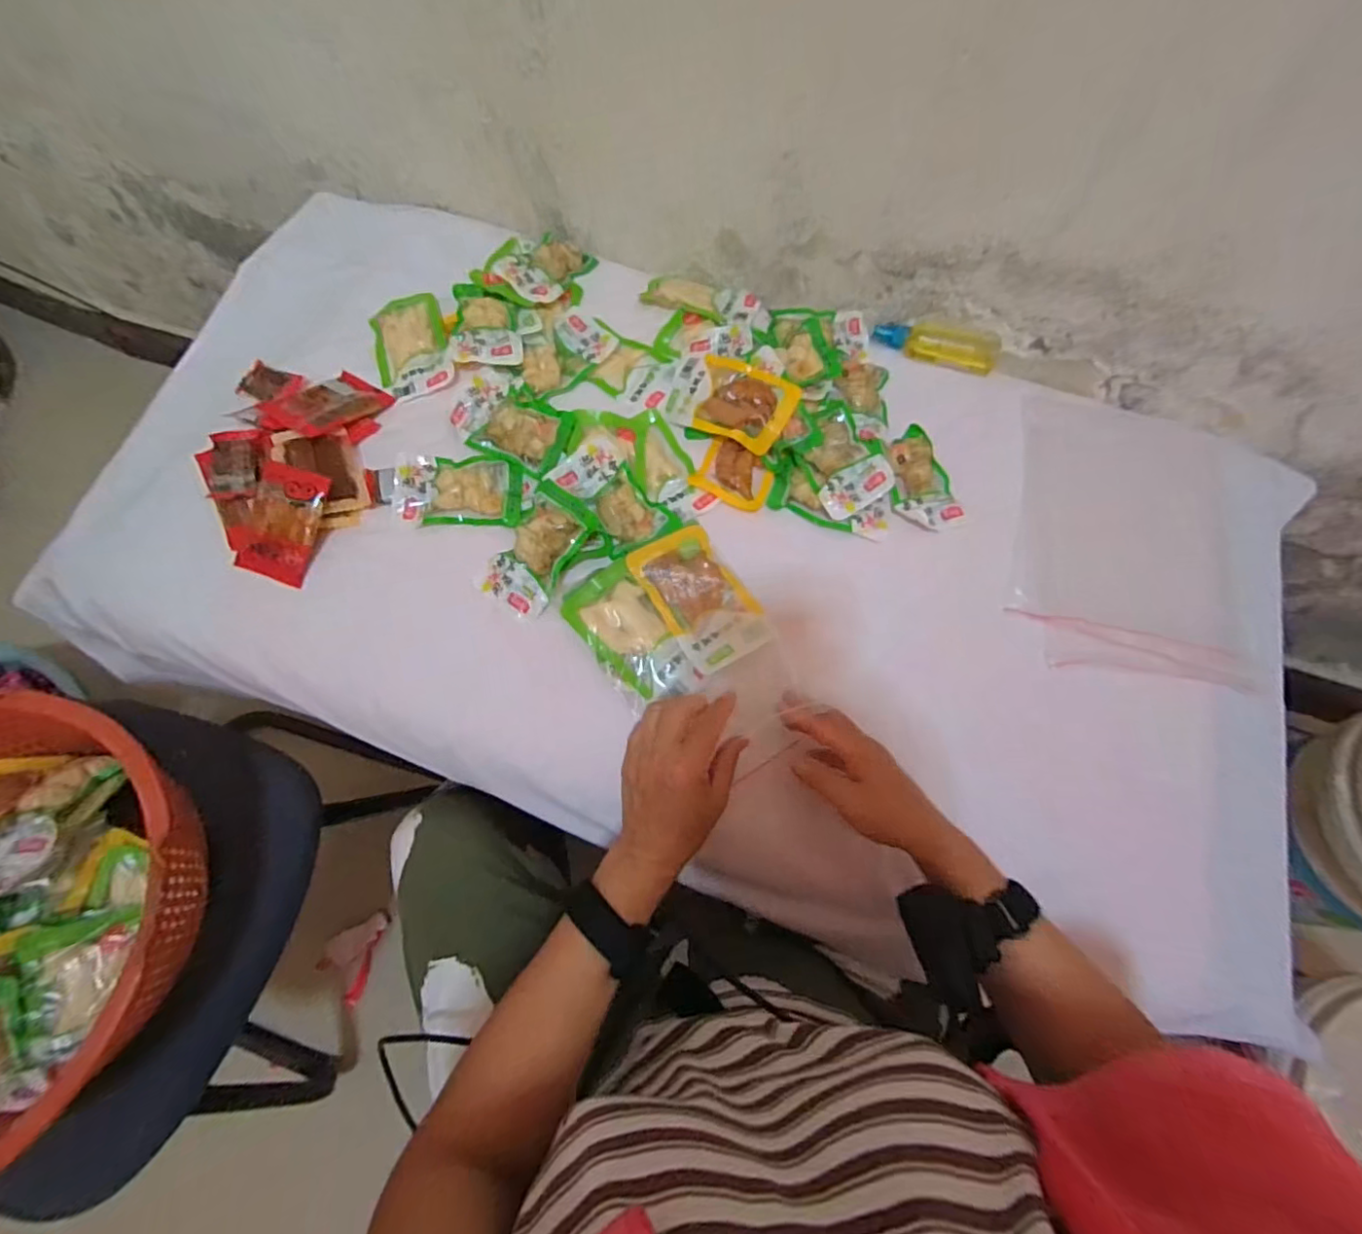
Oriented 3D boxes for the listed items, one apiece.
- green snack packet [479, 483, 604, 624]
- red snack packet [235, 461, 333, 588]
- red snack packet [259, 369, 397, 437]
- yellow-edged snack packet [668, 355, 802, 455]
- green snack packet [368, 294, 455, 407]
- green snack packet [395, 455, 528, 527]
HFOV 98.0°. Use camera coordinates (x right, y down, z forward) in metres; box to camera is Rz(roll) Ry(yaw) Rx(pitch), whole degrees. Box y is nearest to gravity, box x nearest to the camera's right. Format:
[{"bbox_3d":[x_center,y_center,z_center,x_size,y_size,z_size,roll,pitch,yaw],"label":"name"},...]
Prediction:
[{"bbox_3d":[-0.134,-0.063,0.560,0.072,0.028,0.121,33,92,14],"label":"green snack packet"},{"bbox_3d":[-0.377,-0.089,0.564,0.065,0.014,0.107,14,87,3],"label":"red snack packet"},{"bbox_3d":[-0.368,-0.224,0.619,0.072,0.015,0.105,32,51,4],"label":"red snack packet"},{"bbox_3d":[0.050,-0.229,0.625,0.139,0.029,0.084,27,95,16],"label":"yellow-edged snack packet"},{"bbox_3d":[-0.302,-0.304,0.671,0.078,0.024,0.131,-17,72,-8],"label":"green snack packet"},{"bbox_3d":[-0.223,-0.129,0.592,0.127,0.013,0.079,0,71,-2],"label":"green snack packet"}]

